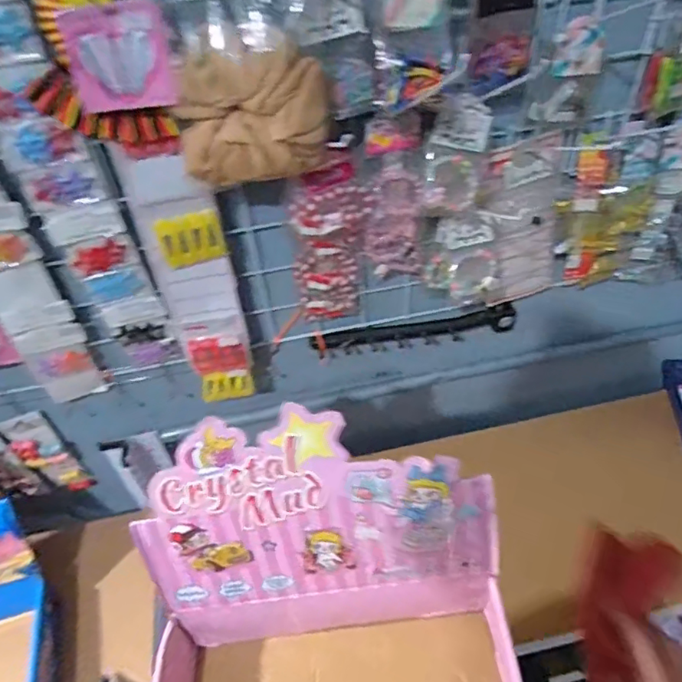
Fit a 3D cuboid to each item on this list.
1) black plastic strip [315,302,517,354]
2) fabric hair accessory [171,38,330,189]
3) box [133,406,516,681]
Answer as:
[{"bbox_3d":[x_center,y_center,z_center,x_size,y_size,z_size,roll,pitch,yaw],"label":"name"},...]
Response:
[{"bbox_3d":[0.092,-0.010,0.701,0.255,0.051,0.018,-9,45,-2],"label":"black plastic strip"},{"bbox_3d":[-0.069,-0.169,0.430,0.113,0.097,0.032,3,46,10],"label":"fabric hair accessory"},{"bbox_3d":[-0.014,0.241,0.378,0.266,0.217,0.286,-4,45,3],"label":"box"}]

